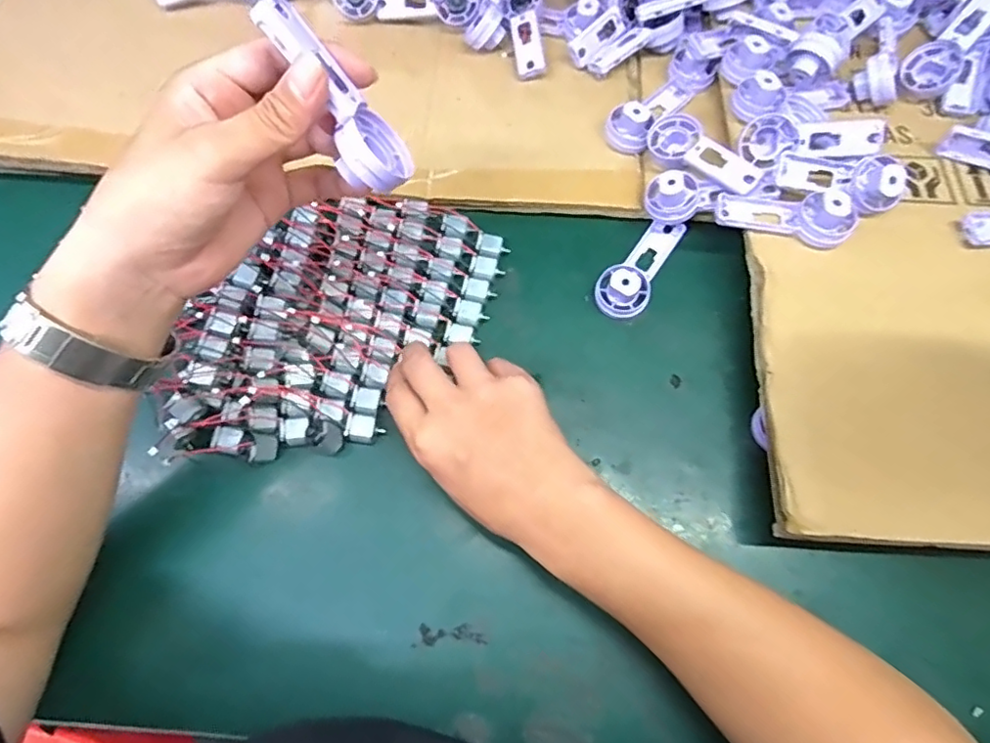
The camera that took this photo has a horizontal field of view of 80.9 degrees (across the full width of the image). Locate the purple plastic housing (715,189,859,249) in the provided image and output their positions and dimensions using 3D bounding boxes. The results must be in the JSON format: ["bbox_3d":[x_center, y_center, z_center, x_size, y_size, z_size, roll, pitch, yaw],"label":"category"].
[{"bbox_3d":[0.208,-0.113,0.416,0.090,0.024,0.032,12,69,20],"label":"purple plastic housing"}]

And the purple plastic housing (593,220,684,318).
[{"bbox_3d":[0.113,-0.083,0.443,0.038,0.025,0.092,33,73,12],"label":"purple plastic housing"}]

